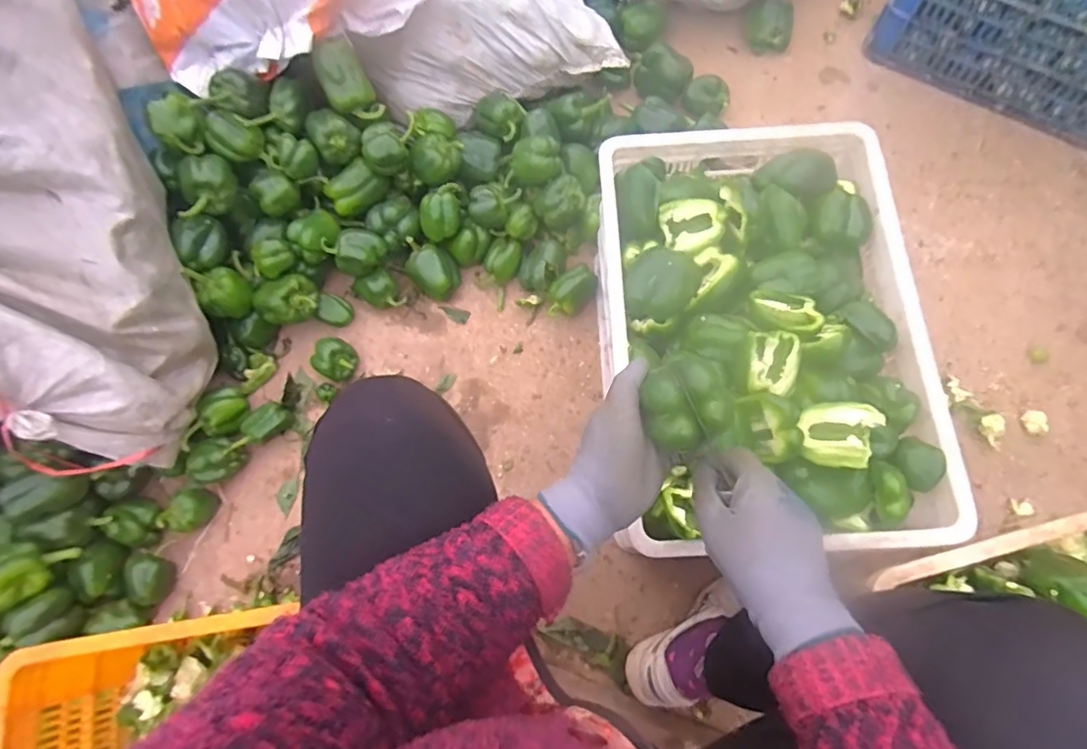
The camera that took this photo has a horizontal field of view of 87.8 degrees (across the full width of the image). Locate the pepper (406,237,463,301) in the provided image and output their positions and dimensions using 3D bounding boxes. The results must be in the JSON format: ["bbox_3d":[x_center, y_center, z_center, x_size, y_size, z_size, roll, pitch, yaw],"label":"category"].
[{"bbox_3d":[-0.191,-0.177,0.955,0.091,0.065,0.073,25,75,9],"label":"pepper"}]

